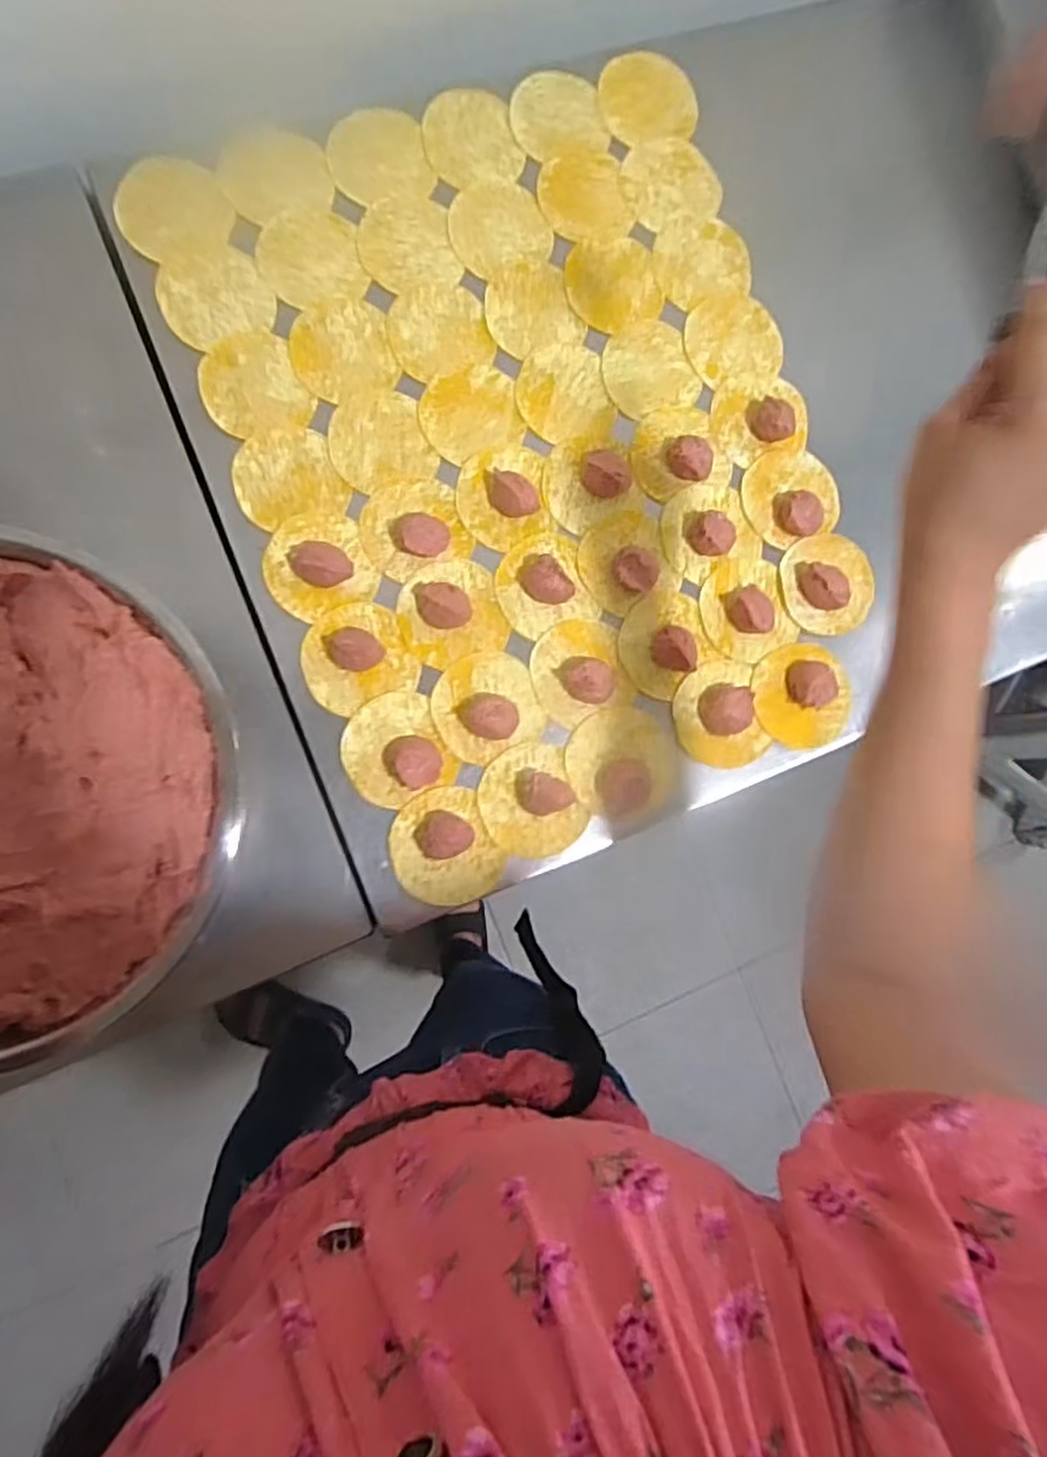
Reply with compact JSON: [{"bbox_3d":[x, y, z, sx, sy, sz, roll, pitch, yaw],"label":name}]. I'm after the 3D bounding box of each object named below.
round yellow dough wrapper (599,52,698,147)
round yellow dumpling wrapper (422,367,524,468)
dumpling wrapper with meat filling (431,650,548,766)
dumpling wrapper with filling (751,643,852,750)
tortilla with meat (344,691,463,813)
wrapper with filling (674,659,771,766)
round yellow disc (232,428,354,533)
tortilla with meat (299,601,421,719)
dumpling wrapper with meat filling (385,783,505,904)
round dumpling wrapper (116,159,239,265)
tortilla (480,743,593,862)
[{"bbox_3d":[0.104,-0.529,0.616,0.082,0.007,0.073,-19,88,-10],"label":"round yellow dough wrapper"},{"bbox_3d":[-0.041,-0.246,0.571,0.078,0.004,0.071,1,85,-9],"label":"round yellow dumpling wrapper"},{"bbox_3d":[-0.028,-0.018,0.546,0.078,0.021,0.077,1,85,-9],"label":"dumpling wrapper with meat filling"},{"bbox_3d":[0.221,-0.027,0.585,0.071,0.019,0.082,-10,87,-9],"label":"dumpling wrapper with filling"},{"bbox_3d":[-0.093,0.014,0.531,0.073,0.021,0.078,-24,89,-10],"label":"tortilla with meat"},{"bbox_3d":[0.156,-0.011,0.572,0.070,0.022,0.081,-13,87,-10],"label":"wrapper with filling"},{"bbox_3d":[-0.174,-0.187,0.544,0.075,0.004,0.071,1,85,-9],"label":"round yellow disc"},{"bbox_3d":[-0.121,-0.054,0.530,0.076,0.026,0.074,1,85,-9],"label":"tortilla with meat"},{"bbox_3d":[-0.056,0.088,0.532,0.071,0.019,0.086,-26,90,-10],"label":"dumpling wrapper with meat filling"},{"bbox_3d":[-0.261,-0.390,0.546,0.078,0.004,0.077,1,85,-9],"label":"round dumpling wrapper"},{"bbox_3d":[0.007,0.054,0.541,0.072,0.026,0.084,-22,89,-10],"label":"tortilla"}]

